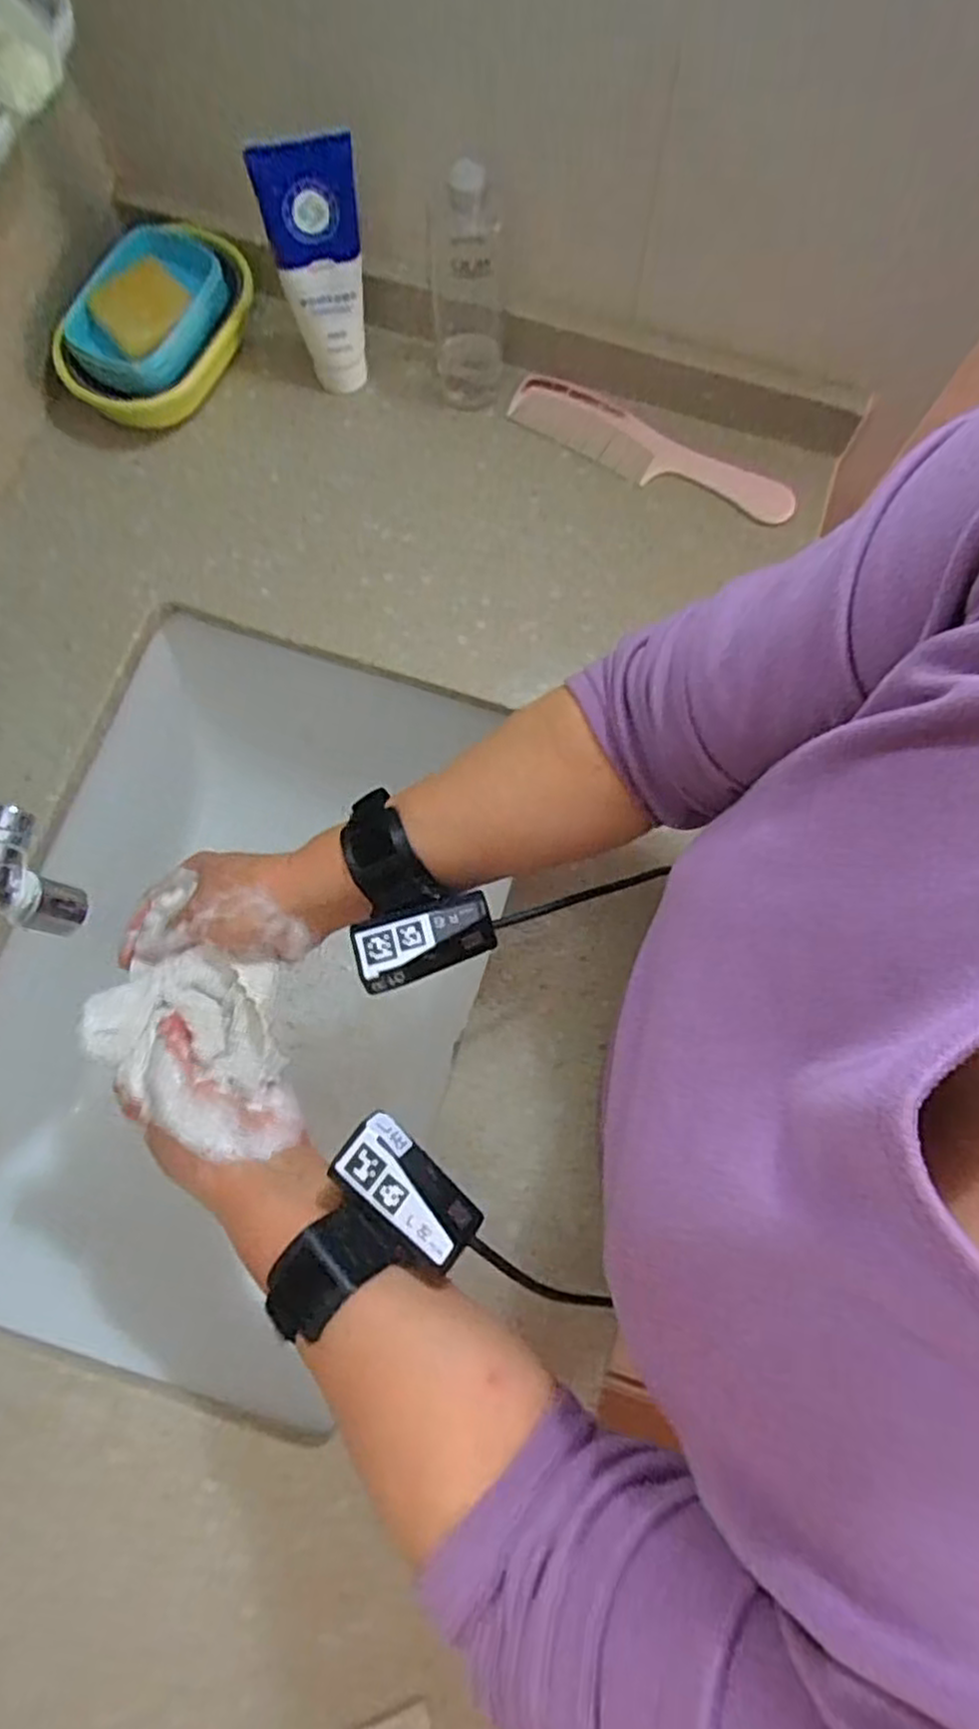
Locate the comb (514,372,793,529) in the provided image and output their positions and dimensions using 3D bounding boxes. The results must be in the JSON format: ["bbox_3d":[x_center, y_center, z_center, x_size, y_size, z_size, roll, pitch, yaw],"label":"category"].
[{"bbox_3d":[0.117,-0.301,0.544,0.216,0.007,0.048,29,78,6],"label":"comb"}]

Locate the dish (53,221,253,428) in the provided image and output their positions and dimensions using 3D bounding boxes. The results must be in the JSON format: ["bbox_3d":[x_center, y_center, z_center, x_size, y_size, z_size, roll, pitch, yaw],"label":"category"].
[{"bbox_3d":[-0.238,-0.384,0.539,0.109,0.045,0.156,27,78,6],"label":"dish"}]

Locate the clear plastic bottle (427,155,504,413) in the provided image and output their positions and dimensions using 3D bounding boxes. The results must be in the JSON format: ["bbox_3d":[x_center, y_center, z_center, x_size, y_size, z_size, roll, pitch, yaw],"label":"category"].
[{"bbox_3d":[-0.015,-0.380,0.491,0.048,0.146,0.057,-3,77,-1],"label":"clear plastic bottle"}]

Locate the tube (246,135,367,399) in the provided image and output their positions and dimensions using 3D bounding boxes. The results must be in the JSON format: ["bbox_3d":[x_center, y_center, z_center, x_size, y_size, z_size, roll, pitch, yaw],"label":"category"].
[{"bbox_3d":[-0.108,-0.384,0.487,0.057,0.150,0.032,-13,77,-3],"label":"tube"}]

